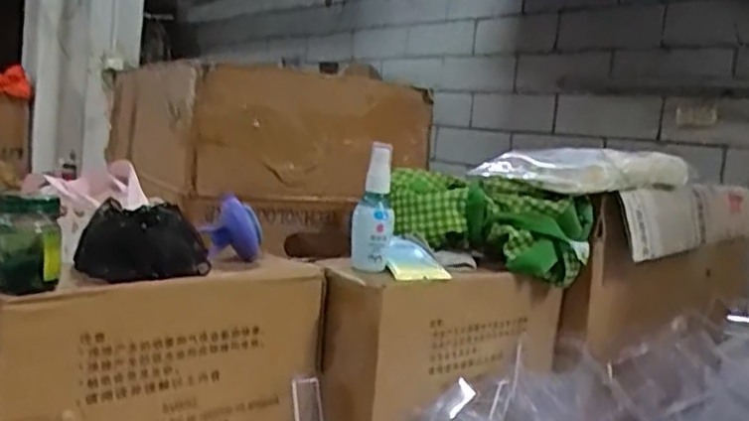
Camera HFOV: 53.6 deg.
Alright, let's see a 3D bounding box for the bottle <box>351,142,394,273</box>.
[{"bbox_3d":[0.000,-0.001,0.694,0.038,0.118,0.034,5,6,-2],"label":"bottle"}]

